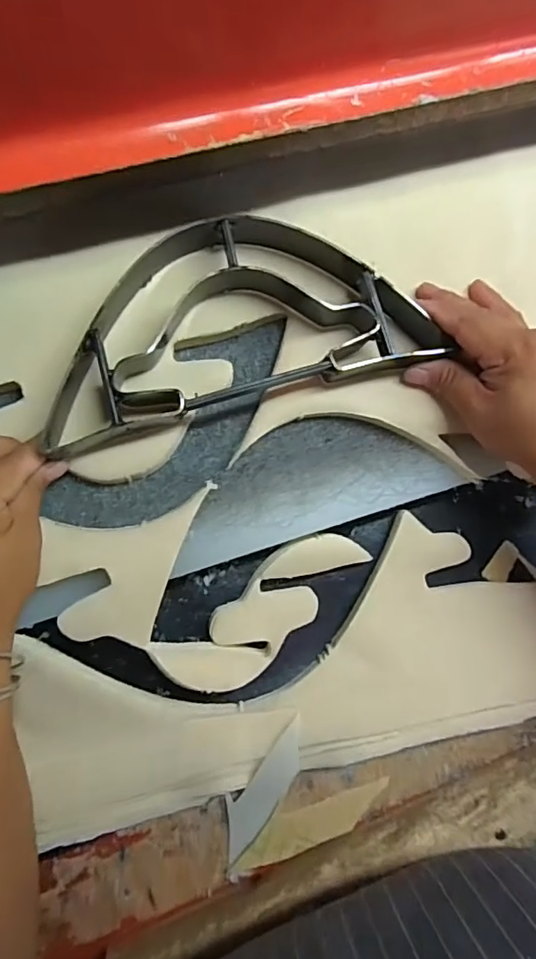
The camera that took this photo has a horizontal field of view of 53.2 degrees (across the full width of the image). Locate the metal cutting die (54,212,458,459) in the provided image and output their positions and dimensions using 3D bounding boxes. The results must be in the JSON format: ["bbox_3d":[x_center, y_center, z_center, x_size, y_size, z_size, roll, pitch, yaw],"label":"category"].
[{"bbox_3d":[-0.021,-0.105,0.346,0.251,0.043,0.115,-16,90,-8],"label":"metal cutting die"}]

